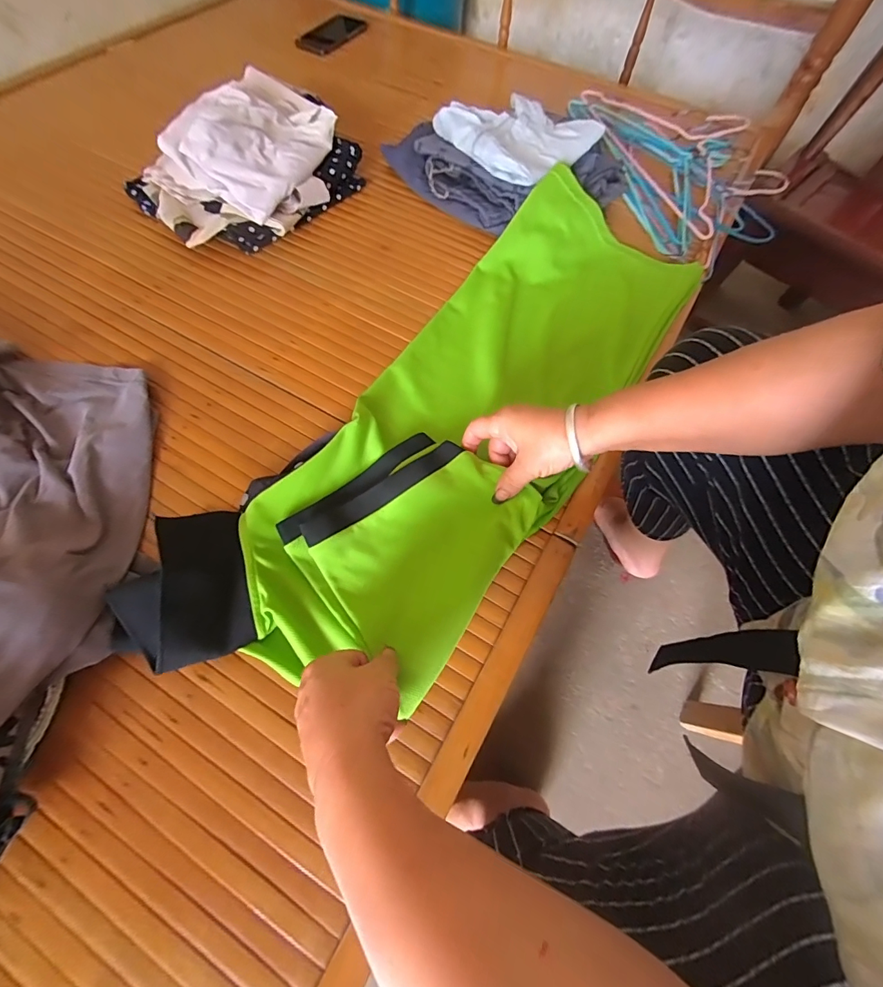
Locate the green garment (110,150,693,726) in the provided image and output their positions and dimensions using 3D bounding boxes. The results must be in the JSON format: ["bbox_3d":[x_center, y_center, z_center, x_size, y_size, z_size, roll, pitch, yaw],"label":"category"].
[{"bbox_3d":[0.039,-0.098,0.435,0.238,0.070,0.695,34,66,13],"label":"green garment"}]

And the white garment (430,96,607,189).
[{"bbox_3d":[0.102,-0.506,0.592,0.156,0.029,0.183,-41,73,-20],"label":"white garment"}]

